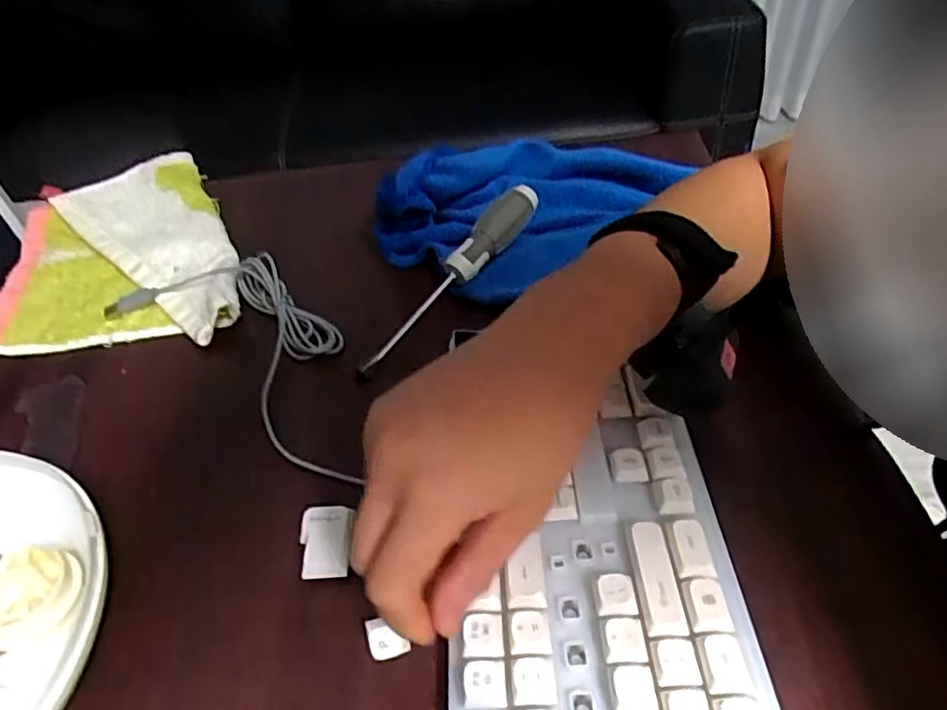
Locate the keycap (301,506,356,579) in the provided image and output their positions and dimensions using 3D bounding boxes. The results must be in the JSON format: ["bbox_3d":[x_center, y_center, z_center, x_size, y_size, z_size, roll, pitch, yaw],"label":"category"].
[{"bbox_3d":[-0.074,0.094,0.318,0.025,0.014,0.034,-6,46,0],"label":"keycap"}]

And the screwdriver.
[{"bbox_3d":[-0.014,-0.054,0.429,0.020,0.018,0.171,32,71,30],"label":"screwdriver"}]

